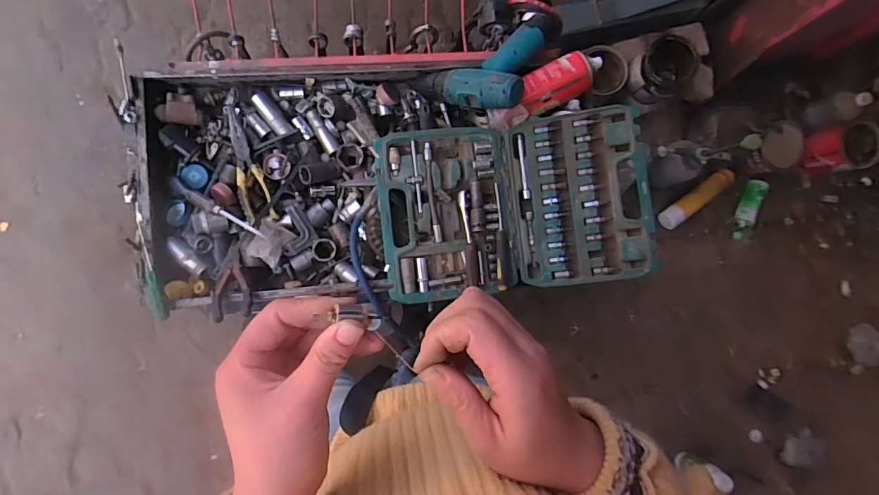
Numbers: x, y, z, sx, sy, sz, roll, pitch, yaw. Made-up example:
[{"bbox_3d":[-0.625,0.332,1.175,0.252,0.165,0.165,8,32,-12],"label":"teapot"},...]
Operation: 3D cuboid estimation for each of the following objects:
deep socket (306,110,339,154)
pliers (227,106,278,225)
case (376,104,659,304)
[{"bbox_3d":[-0.184,-0.182,0.716,0.022,0.016,0.079,-33,90,-9],"label":"deep socket"},{"bbox_3d":[-0.299,-0.127,0.696,0.043,0.020,0.185,-20,88,-8],"label":"pliers"},{"bbox_3d":[0.102,-0.065,0.659,0.373,0.092,0.253,-6,86,-8],"label":"case"}]

